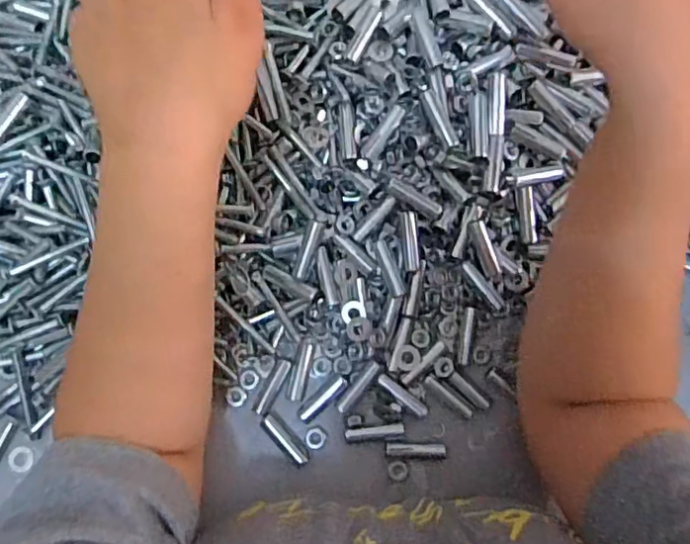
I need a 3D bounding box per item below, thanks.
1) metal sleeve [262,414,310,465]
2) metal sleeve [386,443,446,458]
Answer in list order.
[{"bbox_3d":[-0.039,0.109,0.386,0.010,0.005,0.040,-43,83,-8],"label":"metal sleeve"},{"bbox_3d":[0.046,0.117,0.387,0.038,0.007,0.009,3,79,0],"label":"metal sleeve"}]

